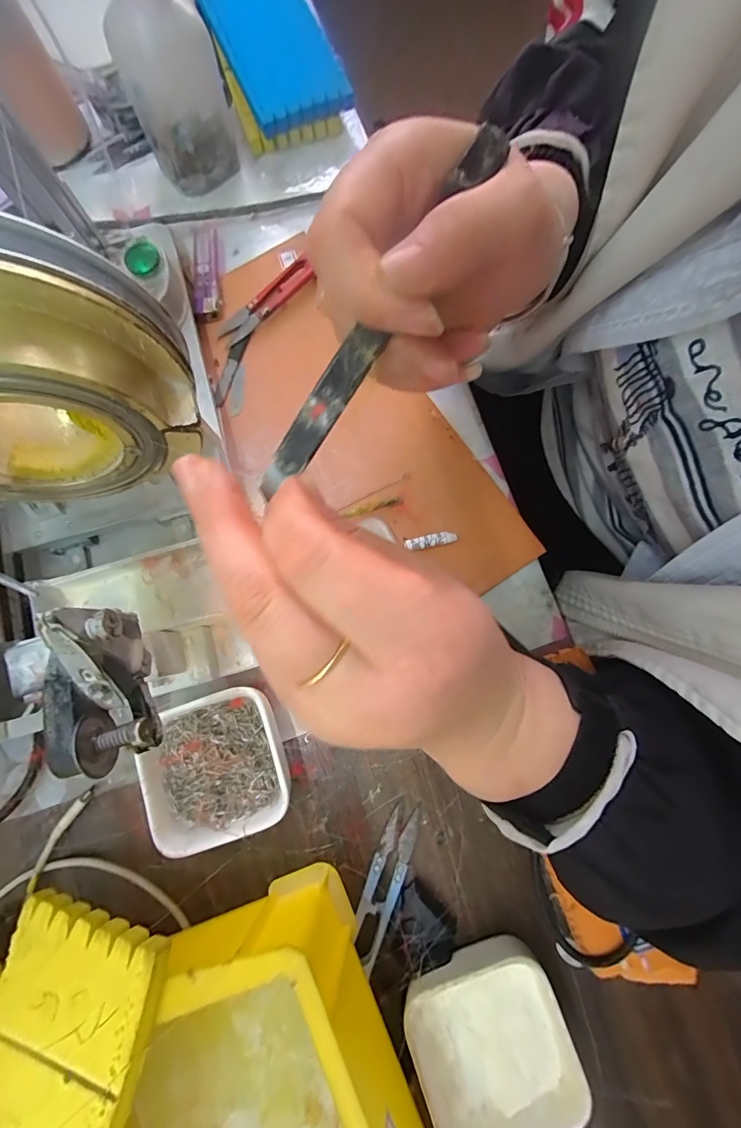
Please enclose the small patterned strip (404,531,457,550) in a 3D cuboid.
[{"bbox_3d":[0.042,-0.017,0.289,0.036,0.004,0.009,-12,80,-1],"label":"small patterned strip"}]

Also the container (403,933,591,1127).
[{"bbox_3d":[0.066,0.264,0.231,0.081,0.030,0.083,-17,81,-2],"label":"container"}]

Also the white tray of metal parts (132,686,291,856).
[{"bbox_3d":[-0.096,0.125,0.261,0.083,0.031,0.081,-20,81,-2],"label":"white tray of metal parts"}]

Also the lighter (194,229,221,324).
[{"bbox_3d":[-0.128,-0.230,0.327,0.019,0.012,0.081,-4,80,0],"label":"lighter"}]

